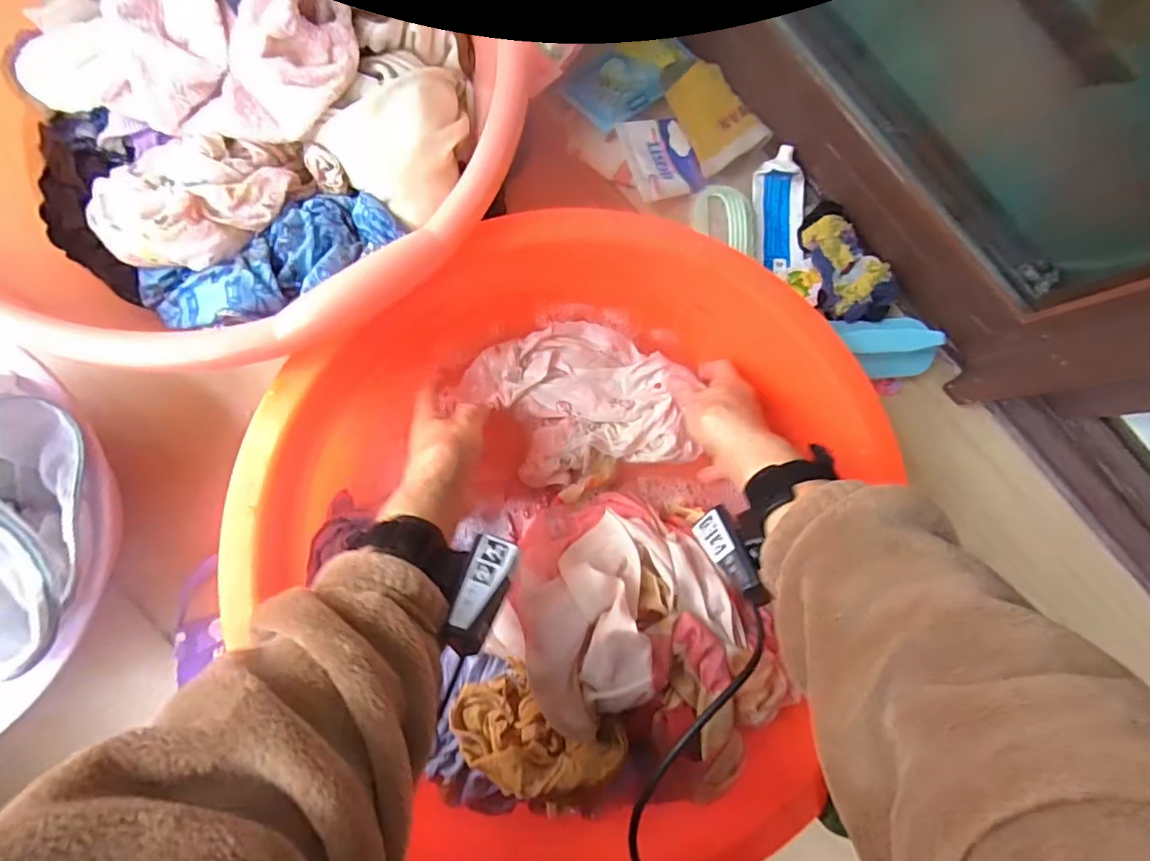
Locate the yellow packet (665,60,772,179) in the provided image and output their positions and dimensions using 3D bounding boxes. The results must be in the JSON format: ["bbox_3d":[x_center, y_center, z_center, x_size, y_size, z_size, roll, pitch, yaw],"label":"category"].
[{"bbox_3d":[0.133,-0.299,0.510,0.064,0.005,0.091,-29,97,7],"label":"yellow packet"}]

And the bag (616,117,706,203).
[{"bbox_3d":[0.083,-0.260,0.513,0.070,0.015,0.075,-20,89,-8],"label":"bag"}]

